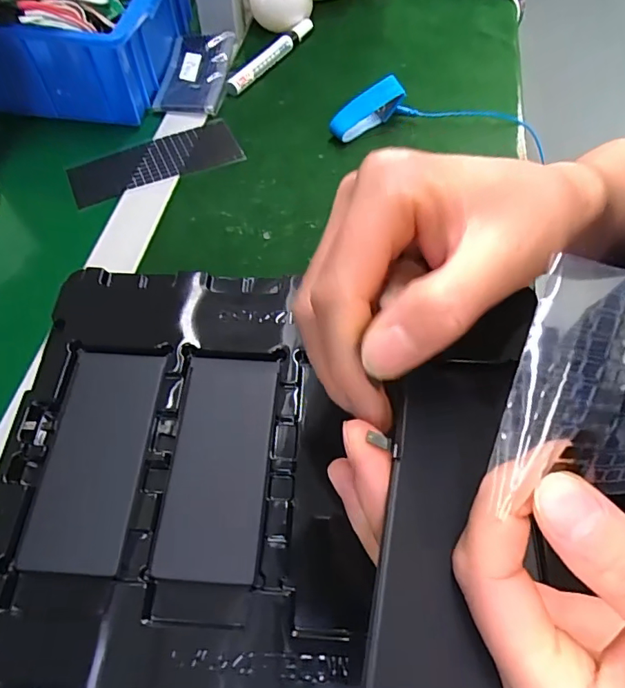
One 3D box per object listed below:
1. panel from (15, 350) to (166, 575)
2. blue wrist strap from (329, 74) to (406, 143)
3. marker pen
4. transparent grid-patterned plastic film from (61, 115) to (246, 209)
[{"bbox_3d":[-0.109,0.054,0.246,0.050,0.011,0.108,4,59,2],"label":"panel"},{"bbox_3d":[0.049,-0.209,0.439,0.066,0.040,0.018,-30,63,-17],"label":"blue wrist strap"},{"bbox_3d":[-0.042,-0.299,0.505,0.023,0.013,0.140,26,62,15],"label":"marker pen"},{"bbox_3d":[-0.138,-0.161,0.435,0.146,0.006,0.060,-22,61,-12],"label":"transparent grid-patterned plastic film"}]

